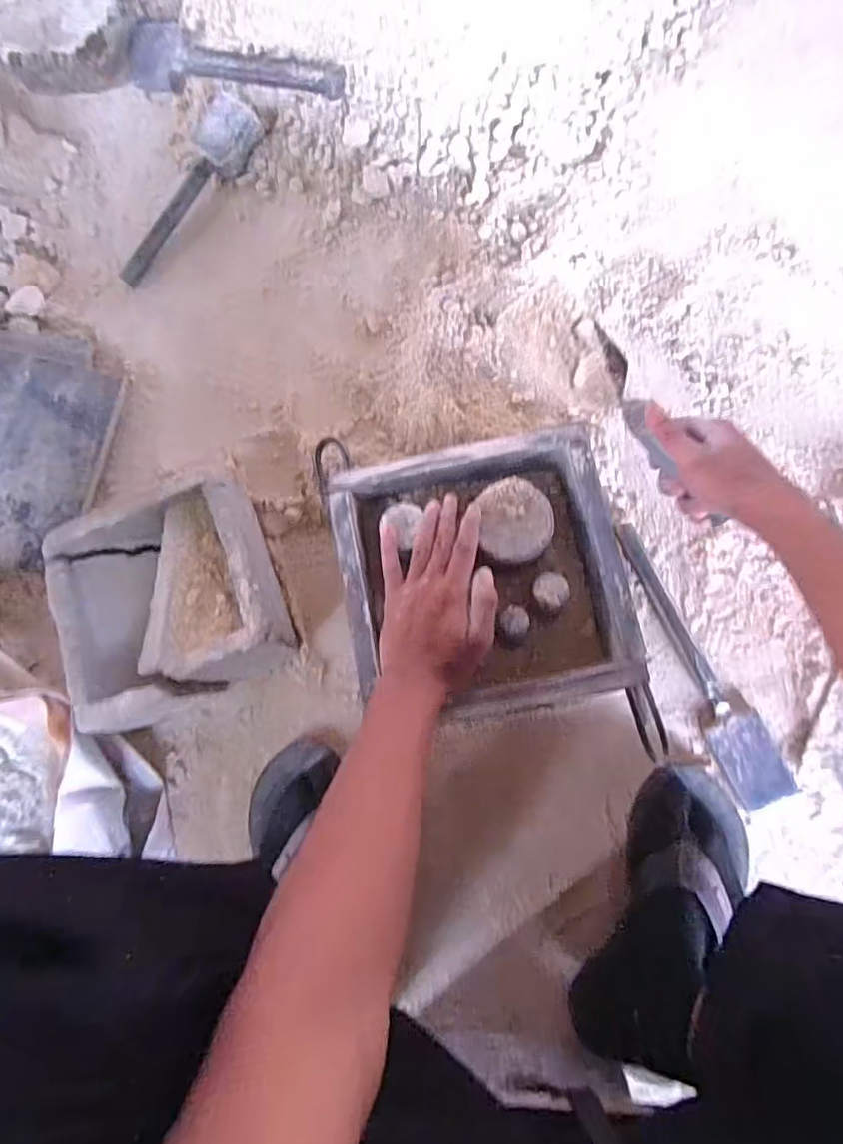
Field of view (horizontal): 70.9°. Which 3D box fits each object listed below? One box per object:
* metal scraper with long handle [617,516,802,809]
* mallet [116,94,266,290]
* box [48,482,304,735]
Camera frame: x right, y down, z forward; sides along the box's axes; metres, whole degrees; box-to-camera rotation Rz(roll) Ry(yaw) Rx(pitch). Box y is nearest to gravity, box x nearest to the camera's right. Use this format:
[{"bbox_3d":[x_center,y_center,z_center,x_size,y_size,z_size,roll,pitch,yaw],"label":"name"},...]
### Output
[{"bbox_3d":[0.276,0.088,0.601,0.053,0.019,0.297,-25,81,-1],"label":"metal scraper with long handle"},{"bbox_3d":[-0.295,-0.476,0.744,0.078,0.052,0.258,32,83,9],"label":"mallet"},{"bbox_3d":[-0.256,0.031,0.611,0.210,0.097,0.207,-23,78,0],"label":"box"}]

